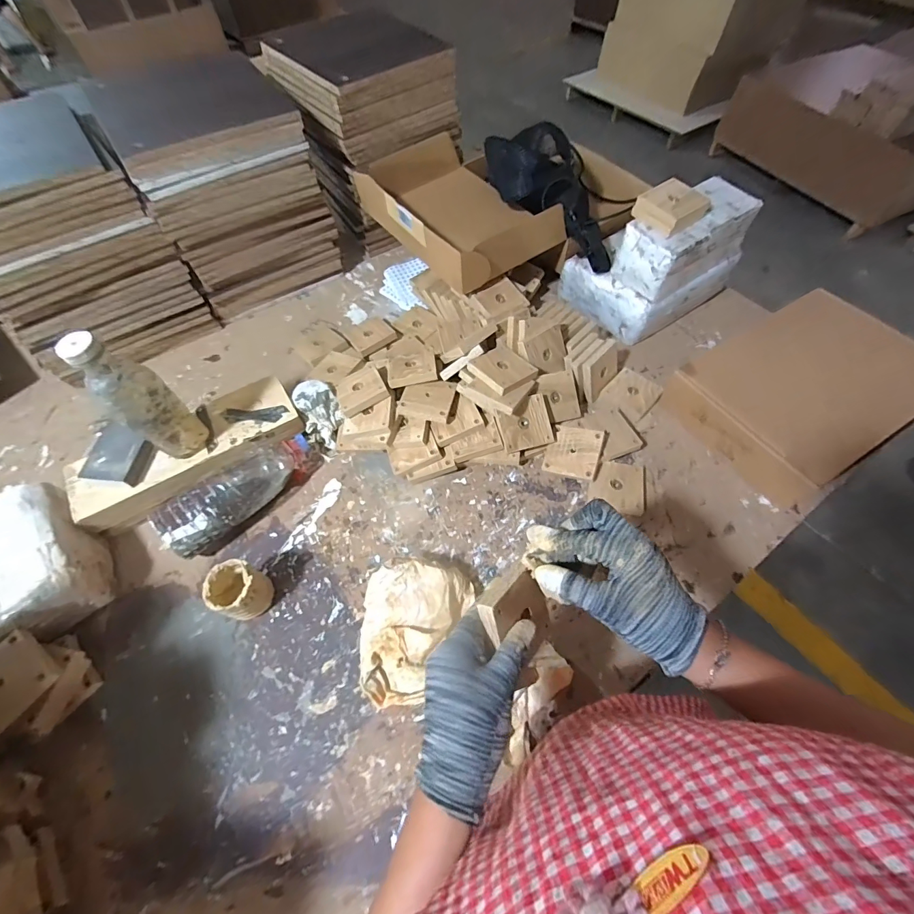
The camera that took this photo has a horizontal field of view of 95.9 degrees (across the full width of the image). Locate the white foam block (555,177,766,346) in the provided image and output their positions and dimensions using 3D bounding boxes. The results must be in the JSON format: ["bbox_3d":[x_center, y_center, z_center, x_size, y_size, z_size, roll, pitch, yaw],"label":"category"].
[{"bbox_3d":[0.381,-0.387,0.793,0.271,0.189,0.182,-28,63,-14],"label":"white foam block"}]

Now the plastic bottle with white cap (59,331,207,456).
[{"bbox_3d":[-0.419,-0.070,0.552,0.069,0.212,0.054,-24,62,-12],"label":"plastic bottle with white cap"}]

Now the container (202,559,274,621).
[{"bbox_3d":[-0.294,0.183,0.562,0.066,0.076,0.065,-1,59,1],"label":"container"}]

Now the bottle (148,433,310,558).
[{"bbox_3d":[-0.331,0.049,0.638,0.078,0.077,0.235,38,67,21],"label":"bottle"}]

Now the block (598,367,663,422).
[{"bbox_3d":[0.316,-0.114,0.748,0.082,0.016,0.085,38,67,21],"label":"block"}]

